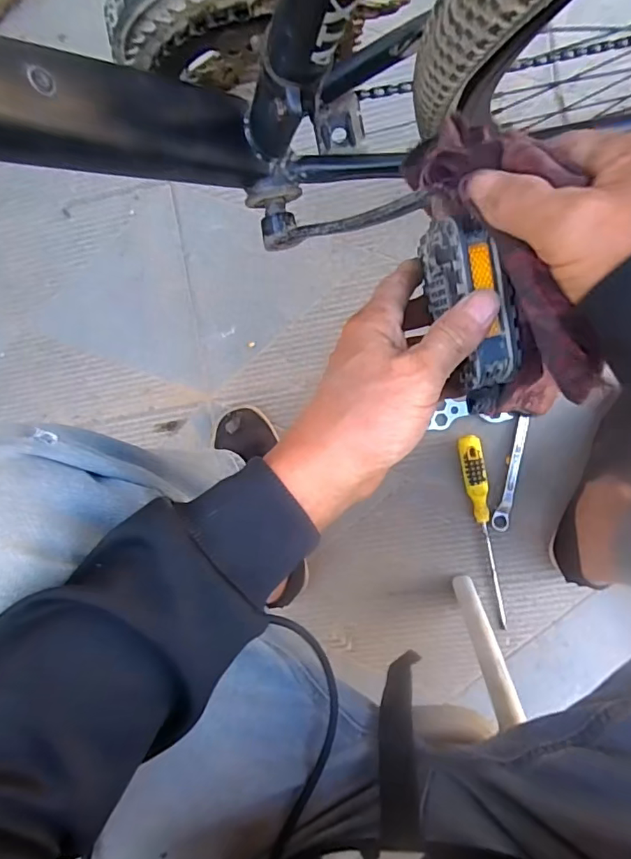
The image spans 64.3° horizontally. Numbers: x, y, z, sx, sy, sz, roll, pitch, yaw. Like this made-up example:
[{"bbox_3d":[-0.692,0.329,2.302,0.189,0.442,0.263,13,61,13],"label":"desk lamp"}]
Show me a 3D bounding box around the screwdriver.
[{"bbox_3d":[0.218,0.131,0.642,0.028,0.027,0.249,-12,92,8],"label":"screwdriver"}]

